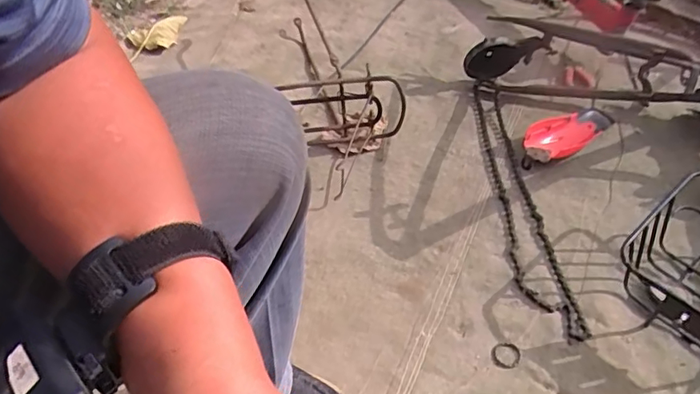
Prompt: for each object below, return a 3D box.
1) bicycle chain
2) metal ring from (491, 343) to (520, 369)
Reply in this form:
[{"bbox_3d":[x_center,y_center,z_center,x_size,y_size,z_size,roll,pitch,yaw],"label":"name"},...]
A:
[{"bbox_3d":[0.272,-0.005,0.898,0.074,0.029,0.537,-8,54,0],"label":"bicycle chain"},{"bbox_3d":[0.213,0.216,0.730,0.038,0.004,0.037,10,51,9],"label":"metal ring"}]

